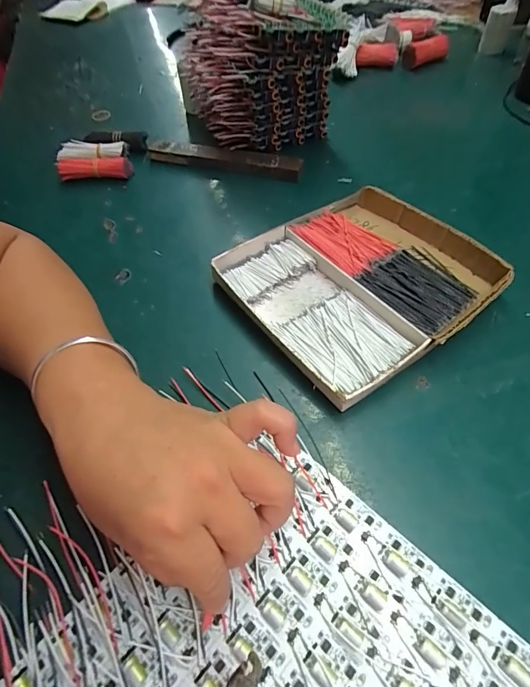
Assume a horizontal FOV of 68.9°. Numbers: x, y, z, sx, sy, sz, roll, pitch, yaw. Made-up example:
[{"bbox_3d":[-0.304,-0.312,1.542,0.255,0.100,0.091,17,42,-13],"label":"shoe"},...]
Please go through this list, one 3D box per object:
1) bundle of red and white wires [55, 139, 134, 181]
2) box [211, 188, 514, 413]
[{"bbox_3d":[-0.227,-0.247,0.520,0.101,0.020,0.077,-5,53,1],"label":"bundle of red and white wires"},{"bbox_3d":[0.084,-0.061,0.354,0.207,0.025,0.187,-30,57,-17],"label":"box"}]

